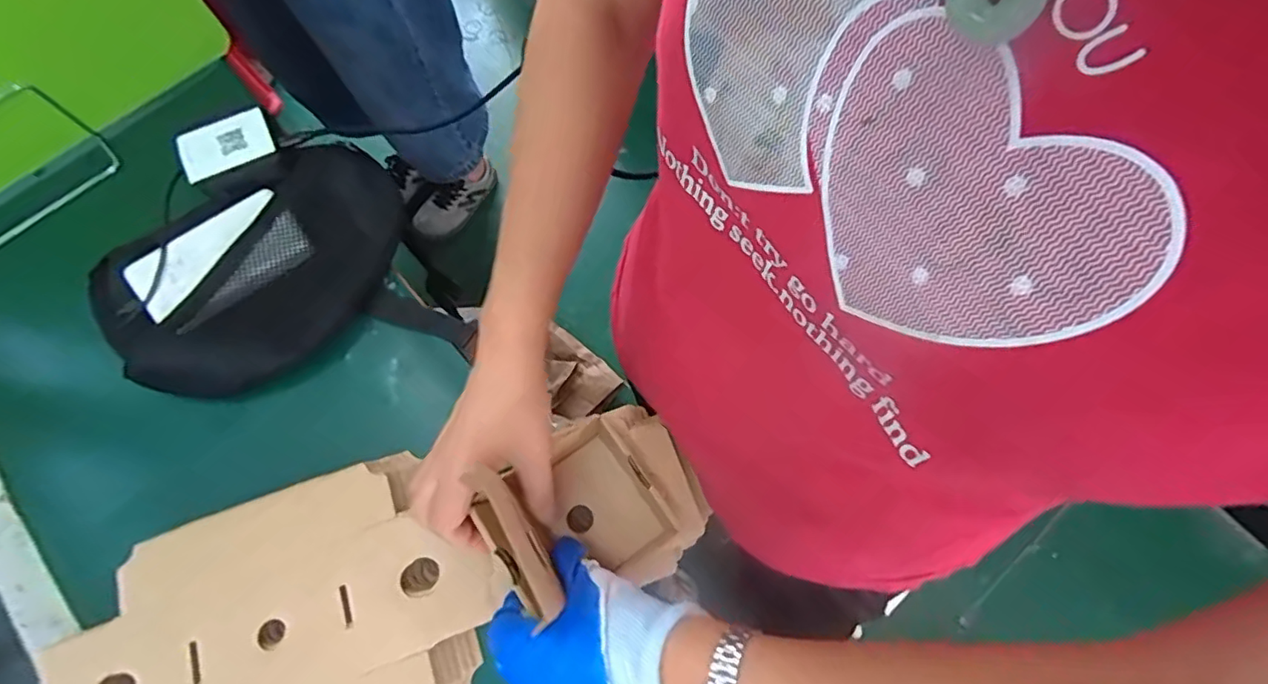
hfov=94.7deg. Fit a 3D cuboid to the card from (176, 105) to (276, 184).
[{"bbox_3d":[-0.381,-0.185,0.544,0.083,0.010,0.045,-24,88,-7],"label":"card"}]

